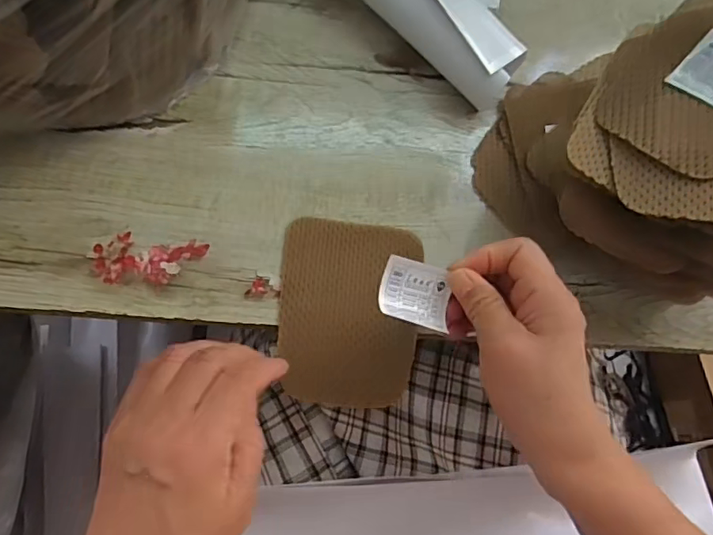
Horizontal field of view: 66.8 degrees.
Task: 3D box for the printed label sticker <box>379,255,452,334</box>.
[{"bbox_3d":[0.035,0.015,0.308,0.043,0.005,0.034,18,81,-21],"label":"printed label sticker"}]

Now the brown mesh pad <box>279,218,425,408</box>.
[{"bbox_3d":[-0.006,0.029,0.371,0.093,0.017,0.125,5,76,0],"label":"brown mesh pad"}]

